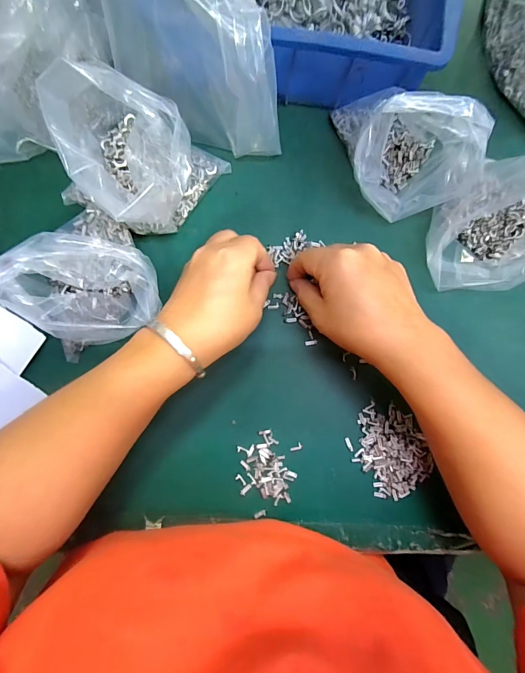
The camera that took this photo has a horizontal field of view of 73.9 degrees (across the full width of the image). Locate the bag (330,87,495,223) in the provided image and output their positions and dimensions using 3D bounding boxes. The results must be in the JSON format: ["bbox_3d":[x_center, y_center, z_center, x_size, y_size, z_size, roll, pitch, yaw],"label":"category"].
[{"bbox_3d":[0.118,-0.162,0.286,0.089,0.086,0.107,-4,84,-3],"label":"bag"}]

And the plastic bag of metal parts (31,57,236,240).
[{"bbox_3d":[-0.101,-0.134,0.271,0.120,0.092,0.098,15,84,-1],"label":"plastic bag of metal parts"}]

